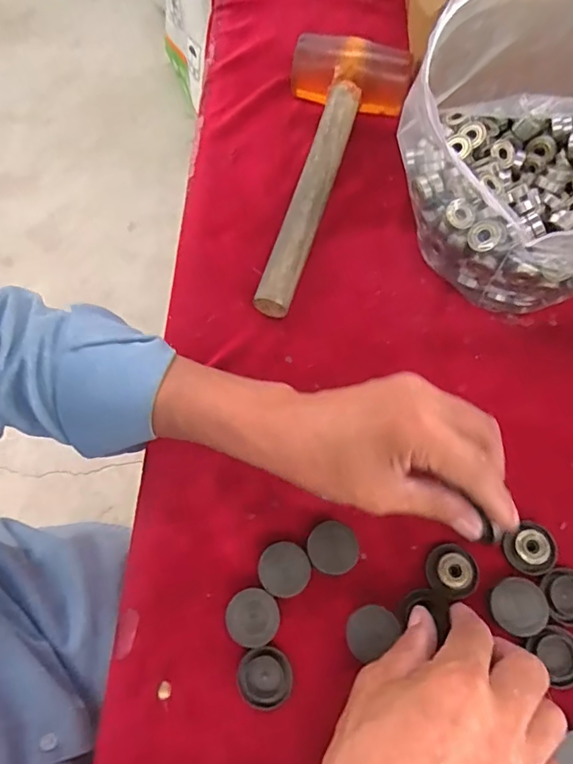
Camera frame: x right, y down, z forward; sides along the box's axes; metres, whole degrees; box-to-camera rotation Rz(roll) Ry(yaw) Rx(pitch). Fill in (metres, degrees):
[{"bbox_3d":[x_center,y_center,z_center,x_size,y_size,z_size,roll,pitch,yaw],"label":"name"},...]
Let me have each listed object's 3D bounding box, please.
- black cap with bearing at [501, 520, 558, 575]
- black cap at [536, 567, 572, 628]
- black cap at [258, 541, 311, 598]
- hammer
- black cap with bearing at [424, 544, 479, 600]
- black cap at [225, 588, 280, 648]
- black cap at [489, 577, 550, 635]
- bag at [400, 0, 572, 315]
[{"bbox_3d":[0.158,0.109,0.339,0.032,0.006,0.030,0,67,1],"label":"black cap with bearing"},{"bbox_3d":[0.178,0.134,0.328,0.031,0.004,0.033,0,67,1],"label":"black cap"},{"bbox_3d":[-0.001,0.121,0.338,0.031,0.016,0.032,0,67,1],"label":"black cap"},{"bbox_3d":[0.016,-0.187,0.449,0.102,0.048,0.274,20,69,9],"label":"hammer"},{"bbox_3d":[0.106,0.121,0.336,0.032,0.008,0.032,0,67,1],"label":"black cap with bearing"},{"bbox_3d":[-0.021,0.146,0.325,0.032,0.015,0.032,0,67,1],"label":"black cap"},{"bbox_3d":[0.142,0.138,0.323,0.032,0.008,0.032,0,67,1],"label":"black cap"},{"bbox_3d":[0.186,-0.154,0.352,0.175,0.193,0.199,-33,70,-12],"label":"bag"}]

